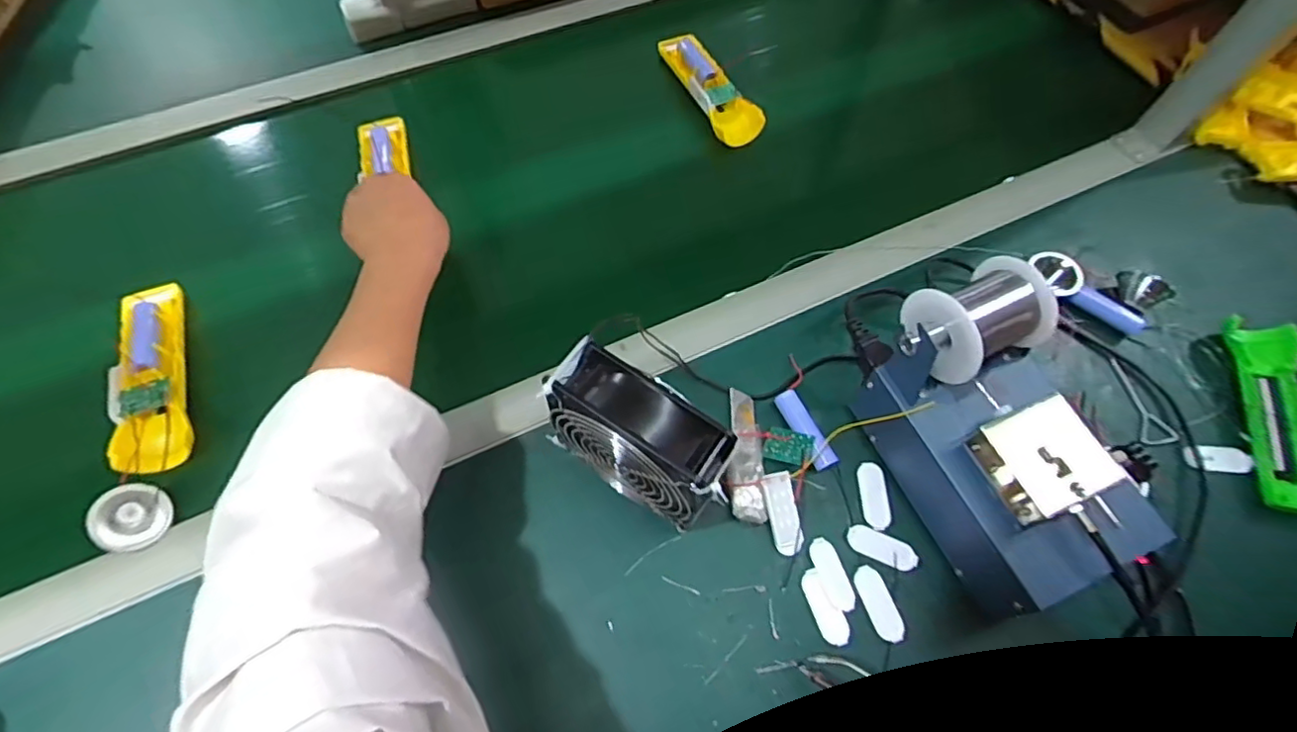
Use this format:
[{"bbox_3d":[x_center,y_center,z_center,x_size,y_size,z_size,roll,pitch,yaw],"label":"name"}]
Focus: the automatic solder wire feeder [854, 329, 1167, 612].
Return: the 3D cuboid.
[{"bbox_3d":[0.242,0.065,0.434,0.107,0.102,0.181,-22,66,-13],"label":"automatic solder wire feeder"}]

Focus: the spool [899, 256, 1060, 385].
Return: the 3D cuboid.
[{"bbox_3d":[0.223,-0.035,0.417,0.074,0.055,0.067,-25,66,-14],"label":"spool"}]

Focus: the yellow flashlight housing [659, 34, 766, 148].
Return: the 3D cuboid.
[{"bbox_3d":[0.065,-0.303,0.669,0.048,0.021,0.172,-22,65,-13],"label":"yellow flashlight housing"}]

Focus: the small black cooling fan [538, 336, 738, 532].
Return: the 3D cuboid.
[{"bbox_3d":[-0.007,0.056,0.424,0.118,0.117,0.052,30,66,13],"label":"small black cooling fan"}]

